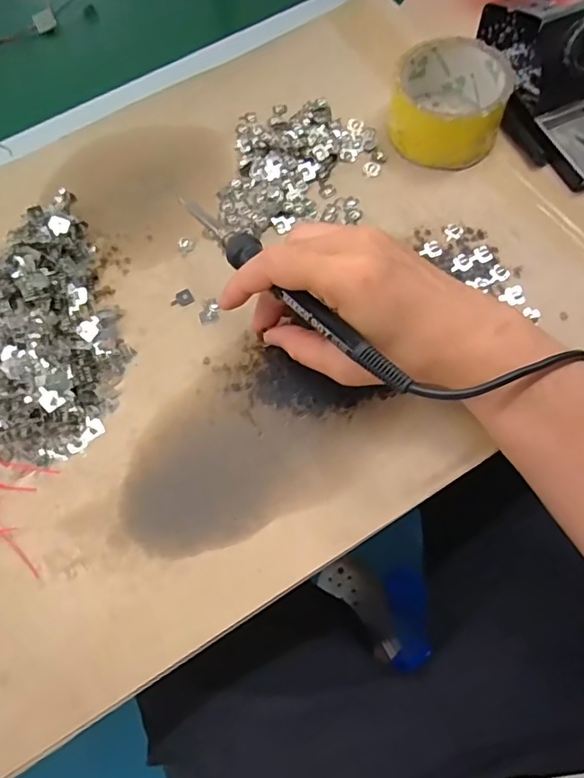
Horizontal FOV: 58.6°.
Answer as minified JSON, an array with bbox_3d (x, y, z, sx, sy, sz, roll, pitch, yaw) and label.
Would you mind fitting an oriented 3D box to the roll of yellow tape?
[{"bbox_3d":[0.122,-0.224,0.406,0.083,0.047,0.088,-1,70,2],"label":"roll of yellow tape"}]

